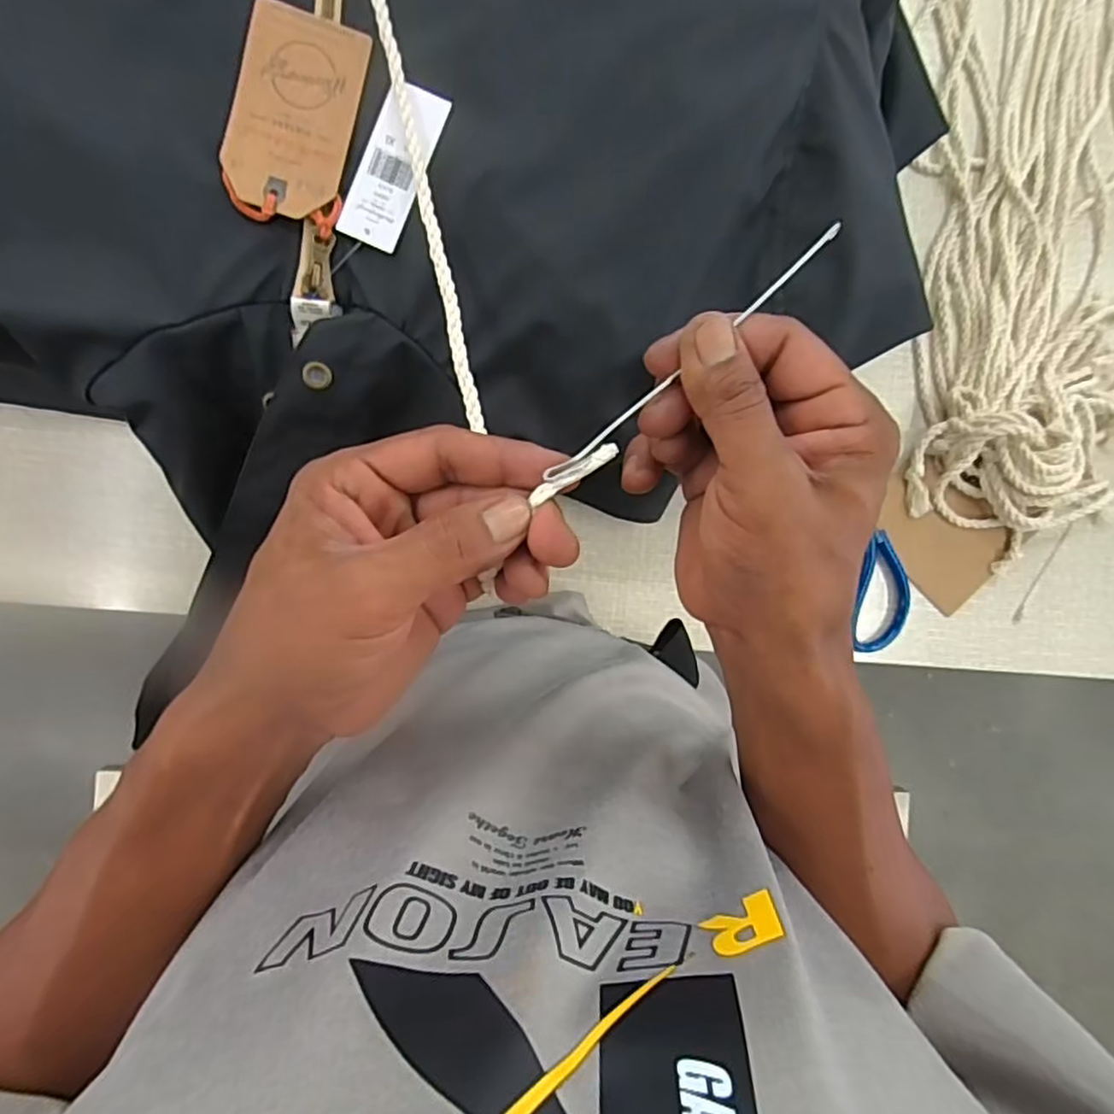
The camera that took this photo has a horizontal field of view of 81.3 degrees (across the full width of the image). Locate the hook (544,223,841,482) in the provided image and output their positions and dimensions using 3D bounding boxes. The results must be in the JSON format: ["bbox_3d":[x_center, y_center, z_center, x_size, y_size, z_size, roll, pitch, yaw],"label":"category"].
[{"bbox_3d":[0.046,-0.067,0.215,0.128,0.004,0.005,-41,94,1],"label":"hook"}]

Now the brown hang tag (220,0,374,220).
[{"bbox_3d":[-0.135,-0.228,0.333,0.059,0.004,0.099,13,92,-10],"label":"brown hang tag"}]

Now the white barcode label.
[{"bbox_3d":[-0.085,-0.204,0.337,0.032,0.006,0.082,24,95,-4],"label":"white barcode label"}]

